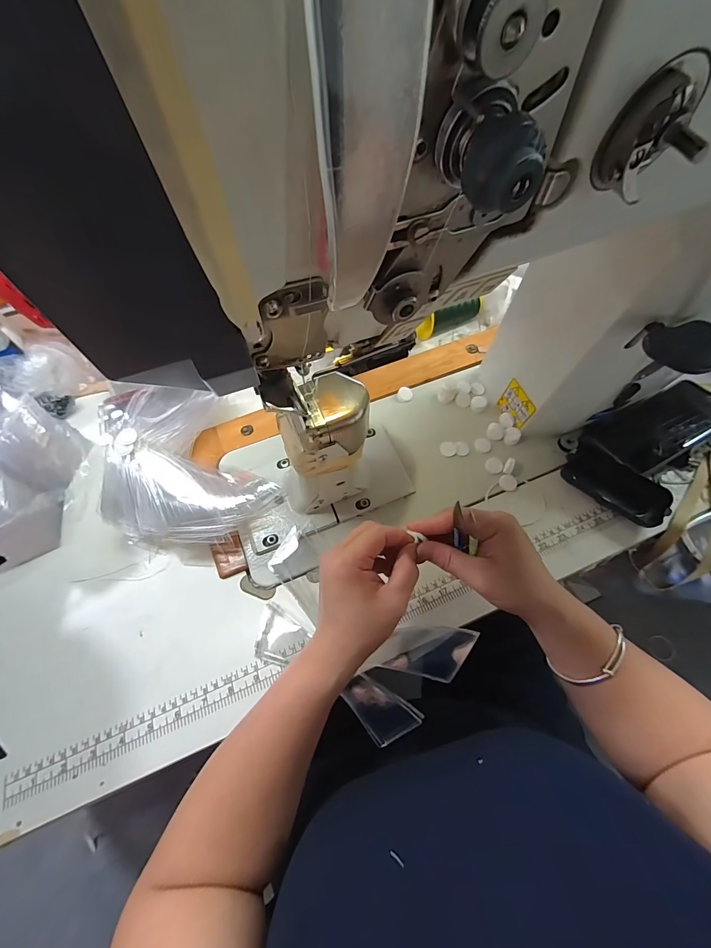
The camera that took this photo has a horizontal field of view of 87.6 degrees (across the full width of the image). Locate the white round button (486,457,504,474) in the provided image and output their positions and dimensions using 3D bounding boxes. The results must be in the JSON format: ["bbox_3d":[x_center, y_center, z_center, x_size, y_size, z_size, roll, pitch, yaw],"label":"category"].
[{"bbox_3d":[0.175,-0.011,0.468,0.020,0.004,0.021,-2,60,3],"label":"white round button"}]

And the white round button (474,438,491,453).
[{"bbox_3d":[0.165,-0.038,0.480,0.020,0.005,0.019,-2,60,3],"label":"white round button"}]

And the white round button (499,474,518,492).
[{"bbox_3d":[0.188,0.011,0.456,0.020,0.007,0.020,-2,60,3],"label":"white round button"}]

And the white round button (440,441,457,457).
[{"bbox_3d":[0.118,-0.032,0.473,0.019,0.004,0.020,-2,60,3],"label":"white round button"}]

